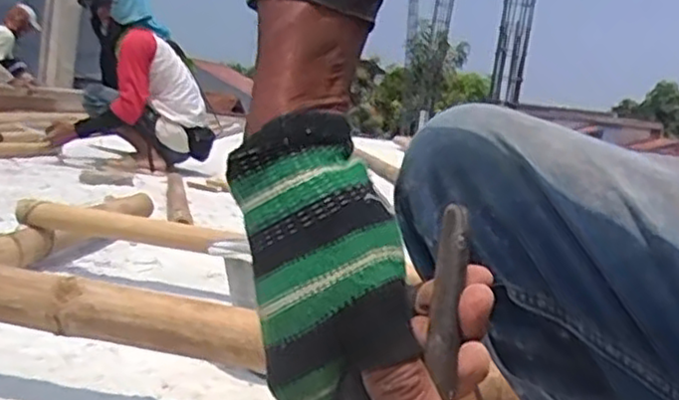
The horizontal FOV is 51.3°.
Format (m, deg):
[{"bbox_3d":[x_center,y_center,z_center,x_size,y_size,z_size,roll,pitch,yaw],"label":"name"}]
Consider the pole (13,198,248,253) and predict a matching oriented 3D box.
[{"bbox_3d":[-0.393,0.045,1.259,0.385,0.066,0.071,8,9,8],"label":"pole"}]

